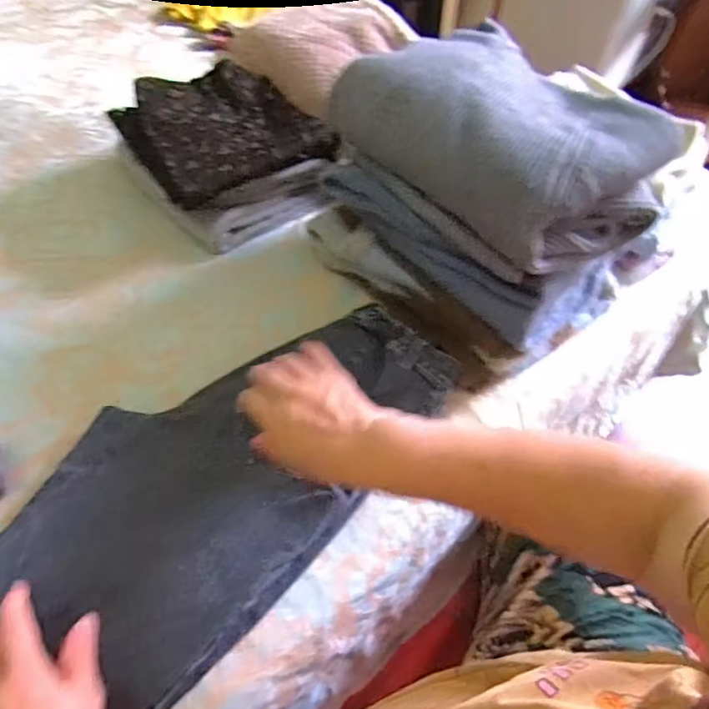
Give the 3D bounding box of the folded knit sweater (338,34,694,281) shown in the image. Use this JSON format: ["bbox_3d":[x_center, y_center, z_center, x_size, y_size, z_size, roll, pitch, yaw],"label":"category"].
[{"bbox_3d":[0.150,-0.225,0.599,0.212,0.112,0.295,-28,59,-21],"label":"folded knit sweater"}]

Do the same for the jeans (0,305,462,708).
[{"bbox_3d":[-0.261,0.235,0.483,0.235,0.064,0.902,38,62,21],"label":"jeans"}]

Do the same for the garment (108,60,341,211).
[{"bbox_3d":[-0.188,-0.321,0.787,0.256,0.052,0.238,-23,57,-18],"label":"garment"}]

